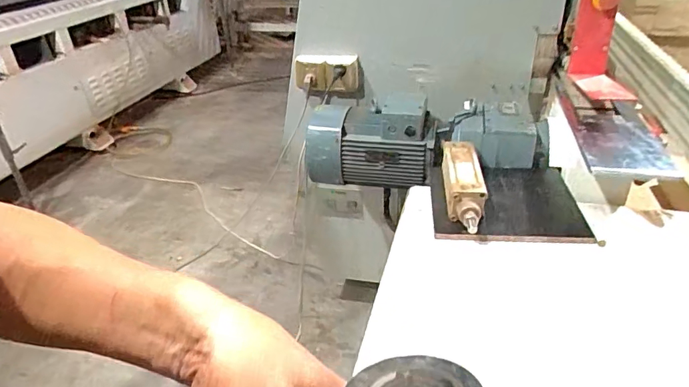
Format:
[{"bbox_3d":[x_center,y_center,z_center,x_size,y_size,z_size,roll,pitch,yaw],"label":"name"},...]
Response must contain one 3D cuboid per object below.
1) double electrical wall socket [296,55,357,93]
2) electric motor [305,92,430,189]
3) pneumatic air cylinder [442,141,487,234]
[{"bbox_3d":[-0.049,-0.316,1.274,0.172,0.092,0.042,2,31,8],"label":"double electrical wall socket"},{"bbox_3d":[0.065,-0.141,1.173,0.294,0.209,0.164,3,31,11],"label":"electric motor"},{"bbox_3d":[0.225,-0.016,0.907,0.066,0.082,0.254,0,31,7],"label":"pneumatic air cylinder"}]

